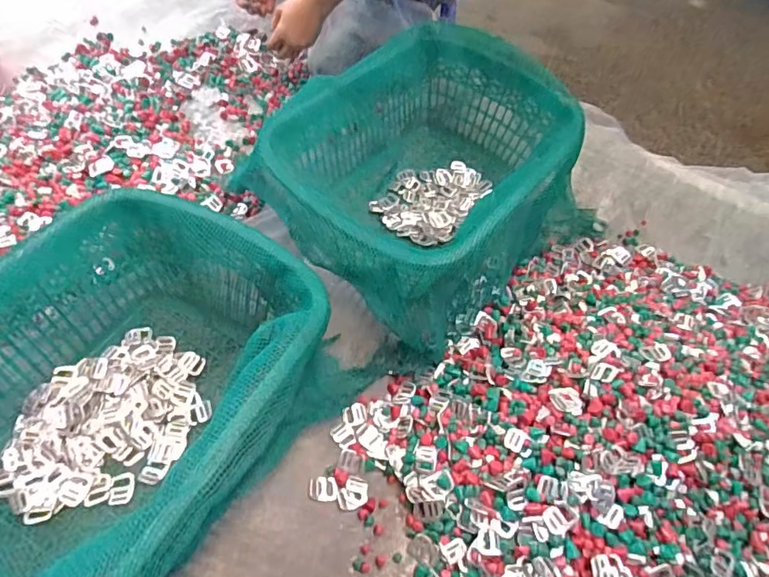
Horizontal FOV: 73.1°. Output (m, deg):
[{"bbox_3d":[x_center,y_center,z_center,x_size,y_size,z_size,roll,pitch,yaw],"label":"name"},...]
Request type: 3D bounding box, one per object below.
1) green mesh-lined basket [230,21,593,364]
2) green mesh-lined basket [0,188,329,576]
[{"bbox_3d":[0.076,-0.181,0.814,0.511,0.173,0.414,-34,64,-24],"label":"green mesh-lined basket"},{"bbox_3d":[-0.288,0.128,0.554,0.352,0.191,0.444,25,57,12],"label":"green mesh-lined basket"}]

